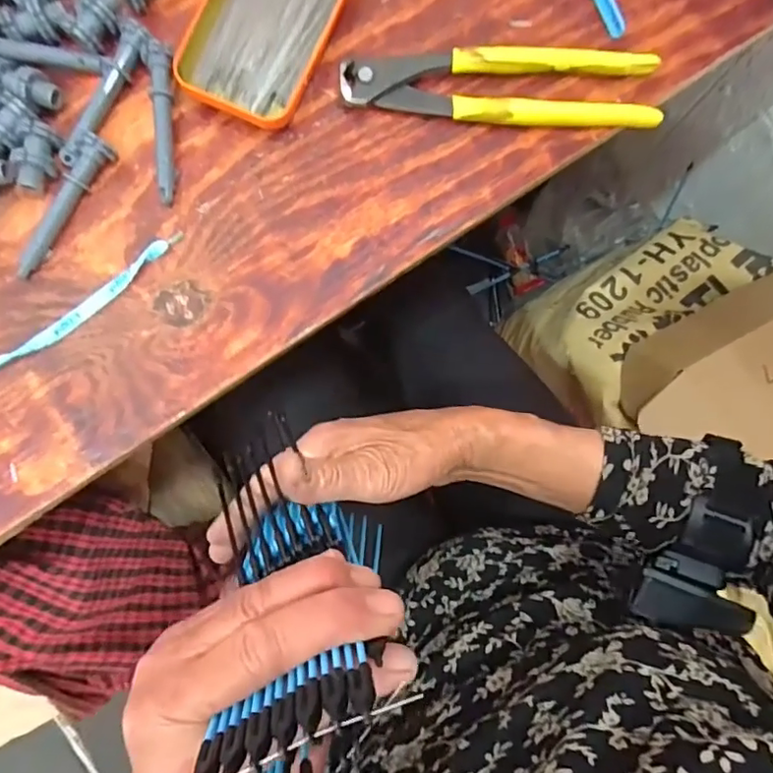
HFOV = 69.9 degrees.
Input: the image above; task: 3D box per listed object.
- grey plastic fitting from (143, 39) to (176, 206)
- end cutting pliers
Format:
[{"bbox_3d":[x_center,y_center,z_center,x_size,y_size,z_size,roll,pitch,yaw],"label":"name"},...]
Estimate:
[{"bbox_3d":[-0.136,-0.160,0.337,0.015,0.016,0.095,-4,85,-4],"label":"grey plastic fitting"},{"bbox_3d":[0.074,-0.190,0.353,0.200,0.016,0.048,-1,85,-3],"label":"end cutting pliers"}]

